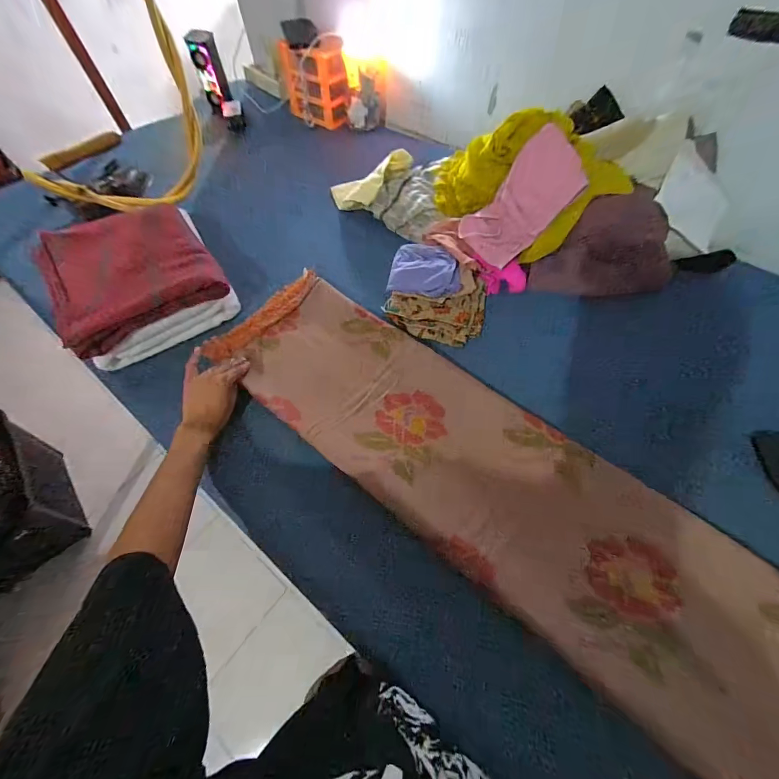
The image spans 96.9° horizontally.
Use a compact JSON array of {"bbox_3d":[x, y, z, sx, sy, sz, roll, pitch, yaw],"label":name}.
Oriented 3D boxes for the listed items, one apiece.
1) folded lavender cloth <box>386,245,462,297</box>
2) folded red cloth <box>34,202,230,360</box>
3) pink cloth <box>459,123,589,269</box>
[{"bbox_3d":[0.069,-0.223,0.637,0.125,0.047,0.107,11,62,7],"label":"folded lavender cloth"},{"bbox_3d":[-0.464,-0.213,0.619,0.257,0.069,0.252,-34,66,-16],"label":"folded red cloth"},{"bbox_3d":[0.223,-0.325,0.593,0.206,0.045,0.124,-44,75,26],"label":"pink cloth"}]

